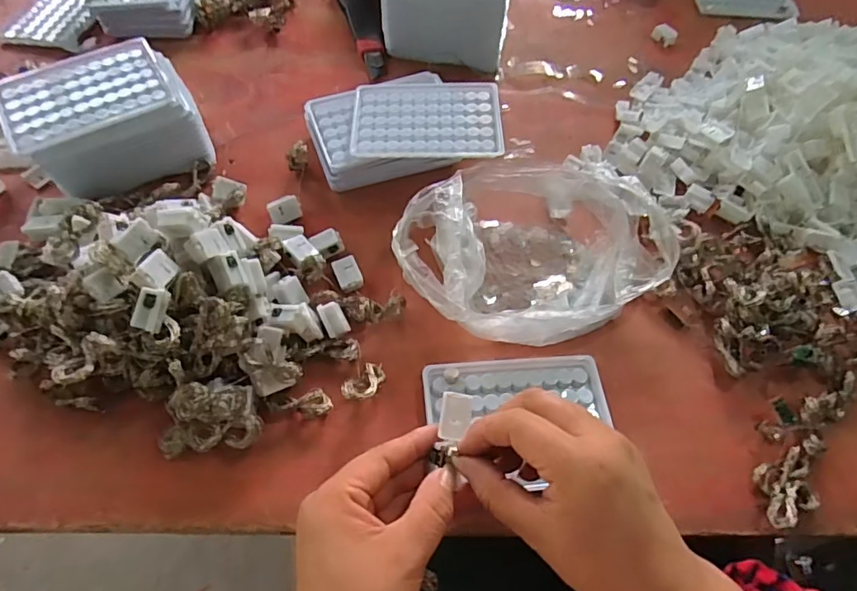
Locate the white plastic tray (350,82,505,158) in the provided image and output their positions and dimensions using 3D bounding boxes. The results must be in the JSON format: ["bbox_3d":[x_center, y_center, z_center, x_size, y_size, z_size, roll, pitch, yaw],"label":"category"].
[{"bbox_3d":[-0.002,-0.159,0.471,0.129,0.010,0.094,1,59,-2],"label":"white plastic tray"}]

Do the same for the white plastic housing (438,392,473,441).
[{"bbox_3d":[0.015,0.072,0.312,0.020,0.009,0.026,15,74,-16],"label":"white plastic housing"}]

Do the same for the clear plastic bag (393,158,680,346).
[{"bbox_3d":[0.085,-0.046,0.436,0.219,0.054,0.164,-16,60,-12],"label":"clear plastic bag"}]

